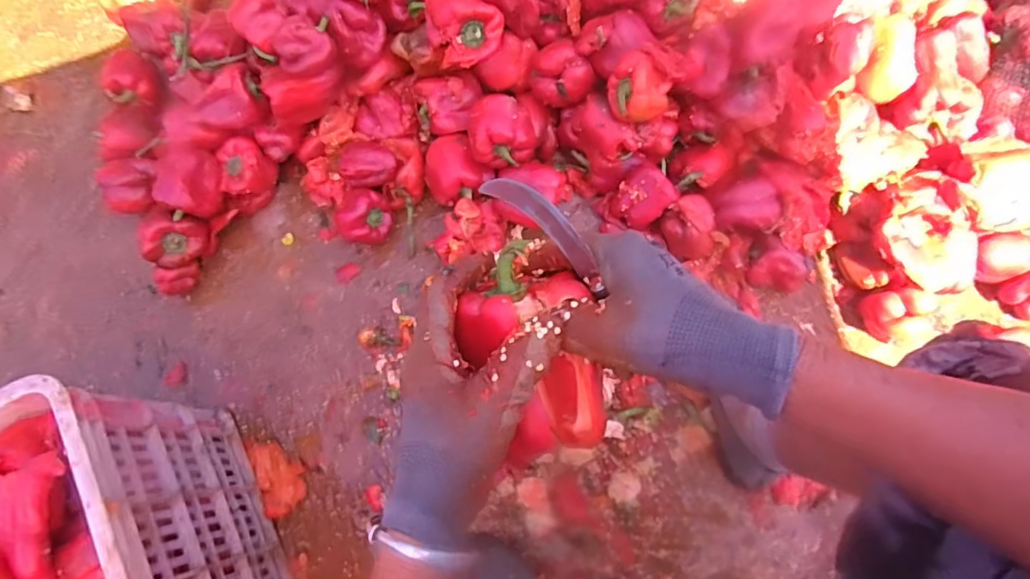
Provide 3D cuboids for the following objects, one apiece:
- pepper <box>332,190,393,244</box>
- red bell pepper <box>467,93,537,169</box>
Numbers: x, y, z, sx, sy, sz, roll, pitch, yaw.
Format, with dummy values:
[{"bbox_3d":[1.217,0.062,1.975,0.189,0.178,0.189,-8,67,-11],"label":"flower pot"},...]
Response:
[{"bbox_3d":[-0.221,-0.108,0.791,0.072,0.091,0.072,-1,72,2],"label":"pepper"},{"bbox_3d":[-0.019,-0.220,0.742,0.097,0.073,0.074,-4,72,1],"label":"red bell pepper"}]

